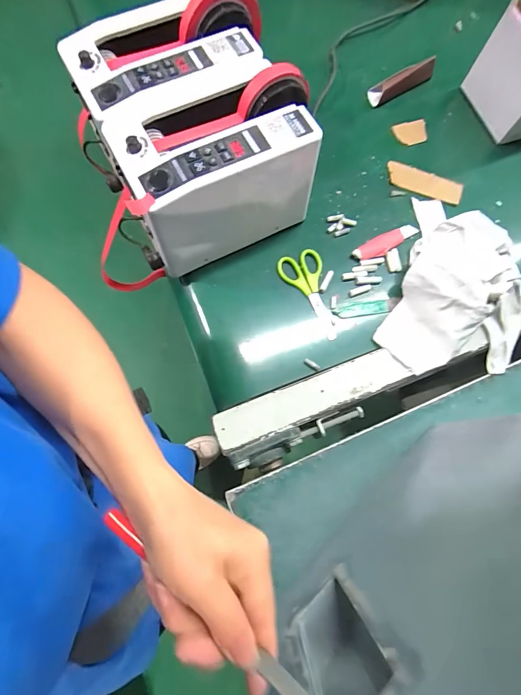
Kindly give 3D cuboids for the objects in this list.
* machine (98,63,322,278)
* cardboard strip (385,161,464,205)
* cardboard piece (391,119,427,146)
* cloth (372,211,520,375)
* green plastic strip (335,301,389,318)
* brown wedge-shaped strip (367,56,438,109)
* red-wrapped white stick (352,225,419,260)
[{"bbox_3d":[-0.053,-0.212,0.450,0.223,0.151,0.135,-28,77,-9],"label":"machine"},{"bbox_3d":[0.246,-0.248,0.546,0.114,0.007,0.043,23,77,9],"label":"cardboard strip"},{"bbox_3d":[0.237,-0.338,0.570,0.049,0.004,0.042,-19,78,0],"label":"cardboard piece"},{"bbox_3d":[0.264,-0.059,0.458,0.167,0.076,0.203,23,75,5],"label":"cloth"},{"bbox_3d":[0.138,-0.052,0.488,0.071,0.004,0.018,-7,75,-4],"label":"green plastic strip"},{"bbox_3d":[0.227,-0.432,0.583,0.110,0.032,0.031,-29,77,-9],"label":"brown wedge-shaped strip"},{"bbox_3d":[0.178,-0.149,0.512,0.101,0.008,0.027,-29,77,-9],"label":"red-wrapped white stick"}]

